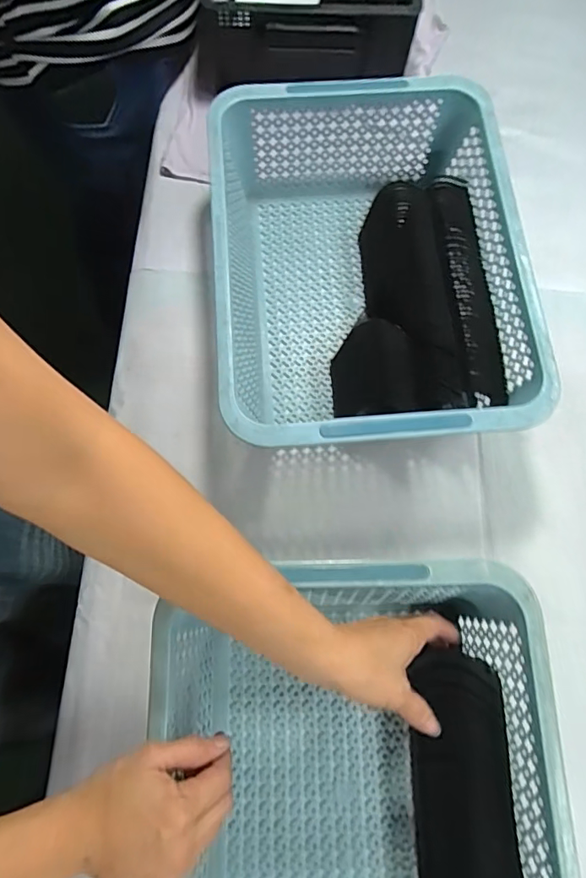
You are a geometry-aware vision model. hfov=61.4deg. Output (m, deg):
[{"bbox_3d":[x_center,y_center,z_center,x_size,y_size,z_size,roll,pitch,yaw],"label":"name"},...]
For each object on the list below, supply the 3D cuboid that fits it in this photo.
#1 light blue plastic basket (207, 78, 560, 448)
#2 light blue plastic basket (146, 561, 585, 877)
[{"bbox_3d":[0.071,-0.172,0.513,0.288,0.119,0.380,-4,75,-2],"label":"light blue plastic basket"},{"bbox_3d":[0.046,0.297,0.386,0.286,0.122,0.378,-2,75,-1],"label":"light blue plastic basket"}]

